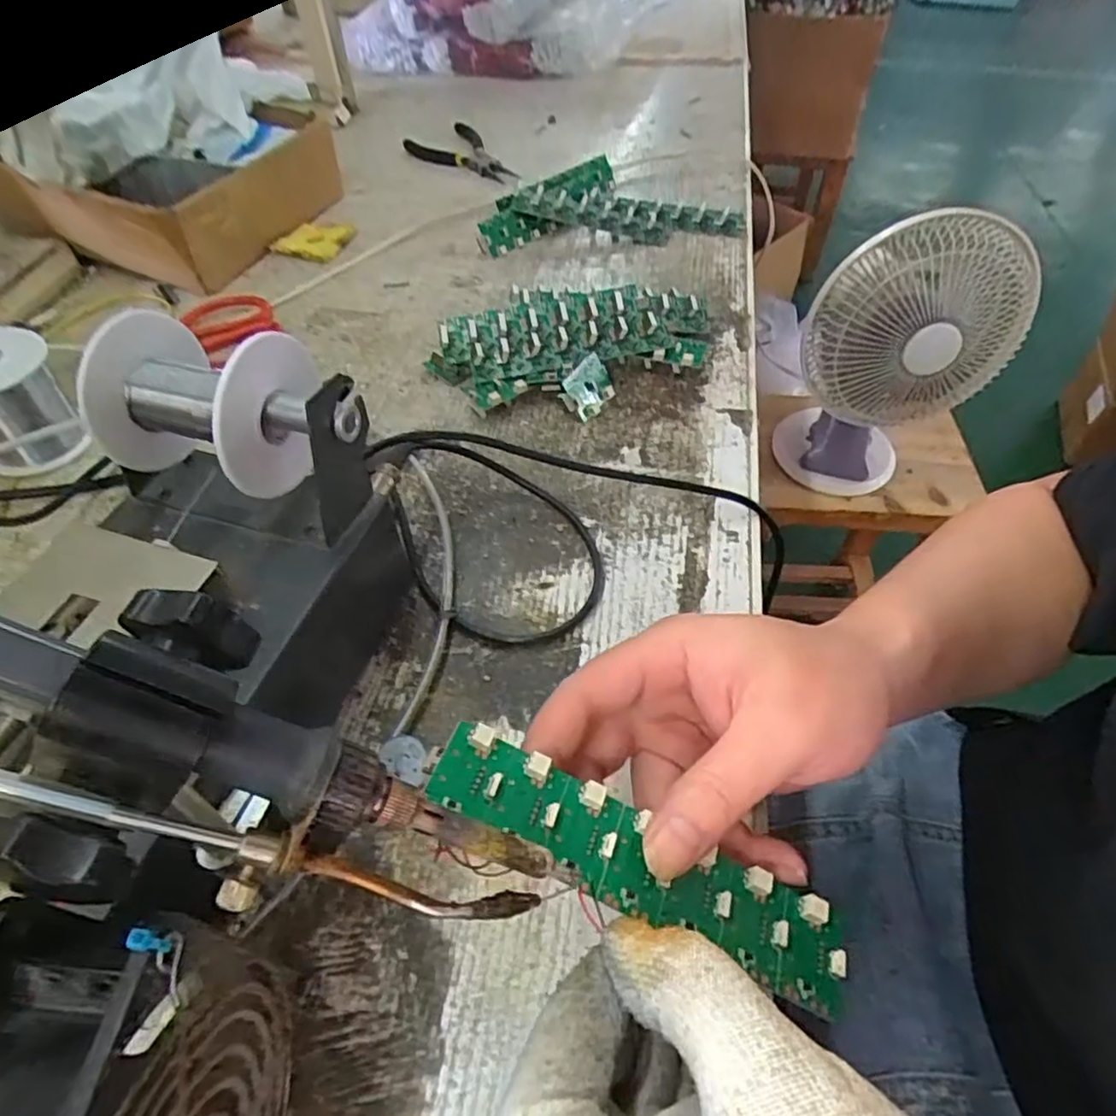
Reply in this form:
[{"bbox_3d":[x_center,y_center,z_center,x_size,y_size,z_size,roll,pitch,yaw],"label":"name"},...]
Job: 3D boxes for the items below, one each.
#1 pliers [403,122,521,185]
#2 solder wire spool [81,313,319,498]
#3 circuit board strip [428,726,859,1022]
[{"bbox_3d":[-0.101,-0.417,0.689,0.074,0.016,0.156,-24,55,-18],"label":"pliers"},{"bbox_3d":[-0.144,-0.059,0.275,0.086,0.065,0.058,14,52,10],"label":"solder wire spool"},{"bbox_3d":[0.025,0.093,0.204,0.137,0.005,0.028,28,55,1],"label":"circuit board strip"}]

